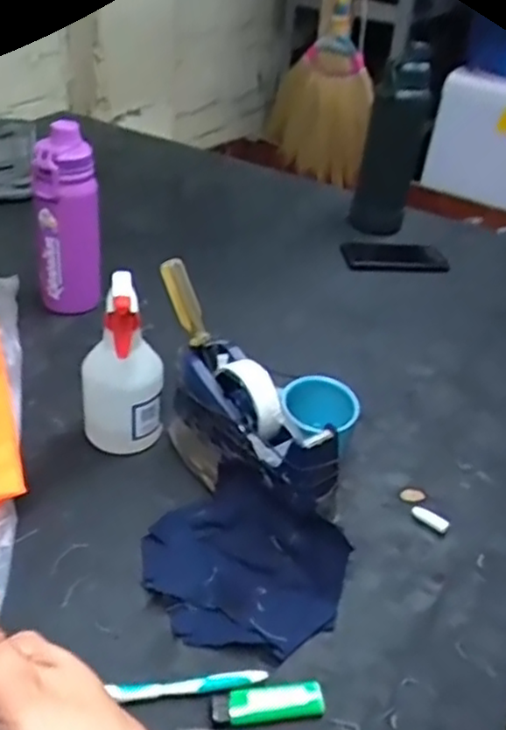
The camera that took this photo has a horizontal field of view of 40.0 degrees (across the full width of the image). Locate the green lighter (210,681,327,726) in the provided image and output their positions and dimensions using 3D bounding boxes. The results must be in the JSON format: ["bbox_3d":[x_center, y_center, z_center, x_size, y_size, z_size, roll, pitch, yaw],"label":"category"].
[{"bbox_3d":[0.011,0.241,0.497,0.079,0.015,0.024,2,35,-9],"label":"green lighter"}]

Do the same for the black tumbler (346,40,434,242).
[{"bbox_3d":[0.228,-0.361,1.141,0.093,0.281,0.103,13,35,8],"label":"black tumbler"}]

